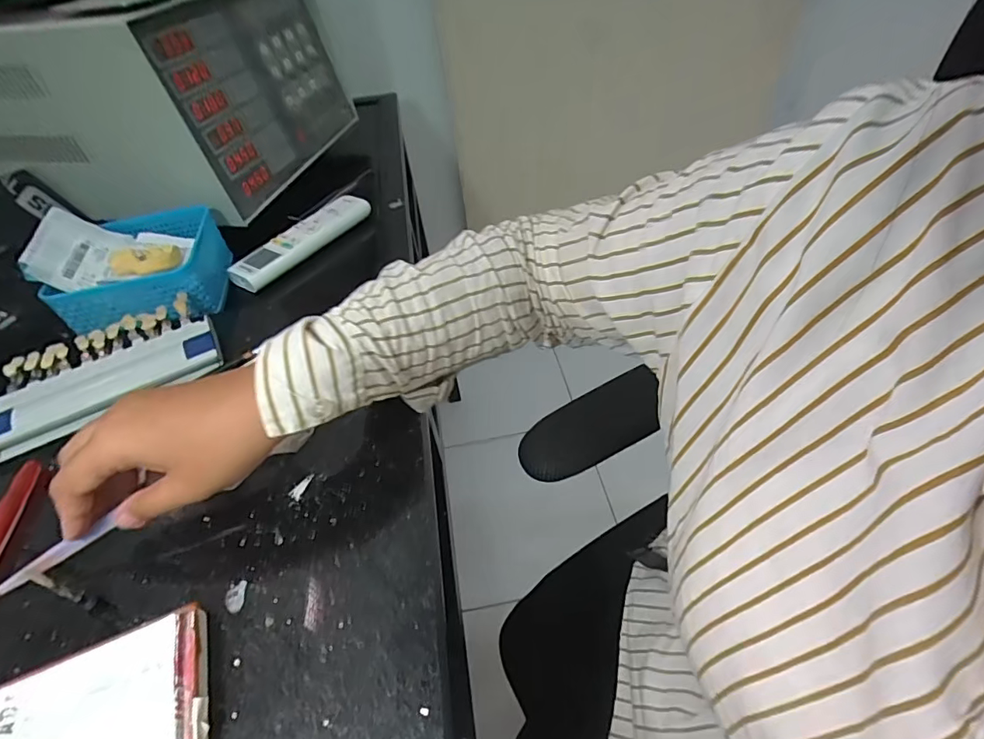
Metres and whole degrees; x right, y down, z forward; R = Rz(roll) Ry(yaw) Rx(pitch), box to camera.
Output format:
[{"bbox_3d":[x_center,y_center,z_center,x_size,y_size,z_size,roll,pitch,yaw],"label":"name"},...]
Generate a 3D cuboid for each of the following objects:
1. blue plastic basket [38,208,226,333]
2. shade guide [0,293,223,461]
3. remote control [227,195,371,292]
[{"bbox_3d":[-0.338,-0.101,0.485,0.121,0.053,0.138,-12,46,-4],"label":"blue plastic basket"},{"bbox_3d":[-0.315,-0.002,0.393,0.171,0.020,0.096,-26,49,-17],"label":"shade guide"},{"bbox_3d":[-0.209,-0.146,0.548,0.046,0.024,0.174,27,55,29],"label":"remote control"}]

